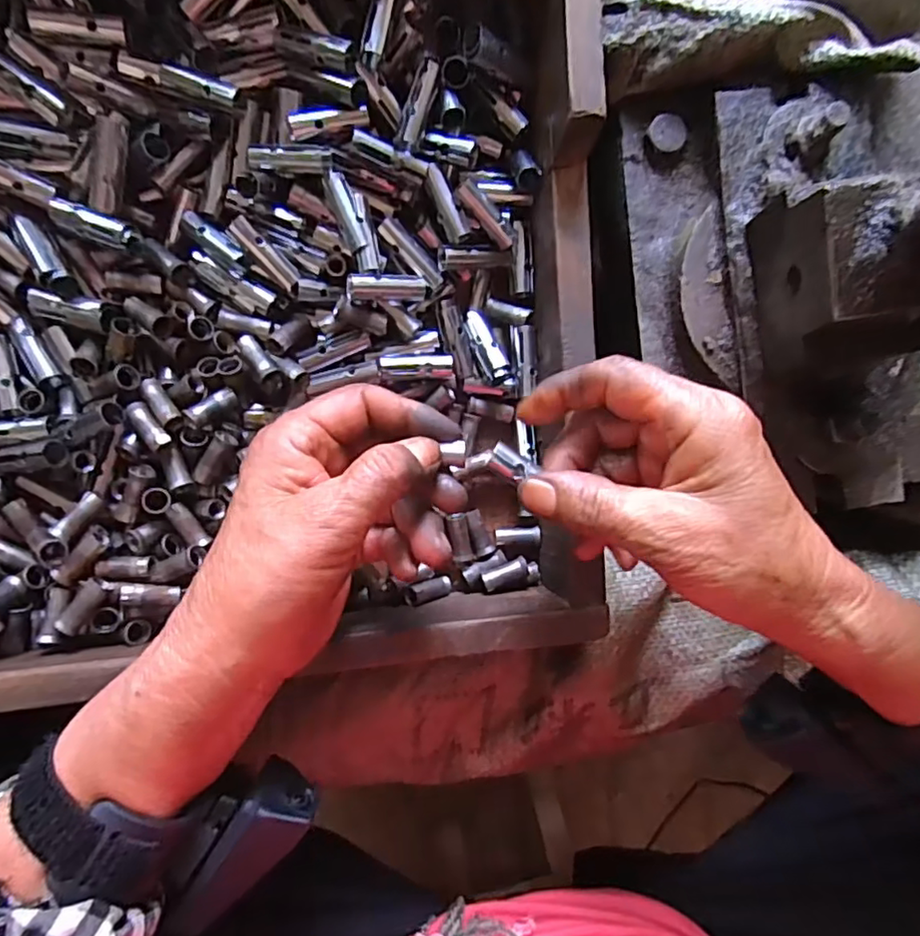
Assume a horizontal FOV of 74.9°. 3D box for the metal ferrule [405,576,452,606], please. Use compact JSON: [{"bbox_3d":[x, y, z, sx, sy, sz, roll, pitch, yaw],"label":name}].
[{"bbox_3d":[-0.016,0.064,0.315,0.027,0.008,0.010,-13,92,-36],"label":"metal ferrule"}]

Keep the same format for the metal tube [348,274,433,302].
[{"bbox_3d":[-0.034,-0.087,0.292,0.040,0.015,0.009,-2,91,-19],"label":"metal tube"}]

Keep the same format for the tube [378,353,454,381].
[{"bbox_3d":[-0.022,-0.051,0.305,0.038,0.013,0.013,-3,91,-4],"label":"tube"}]

